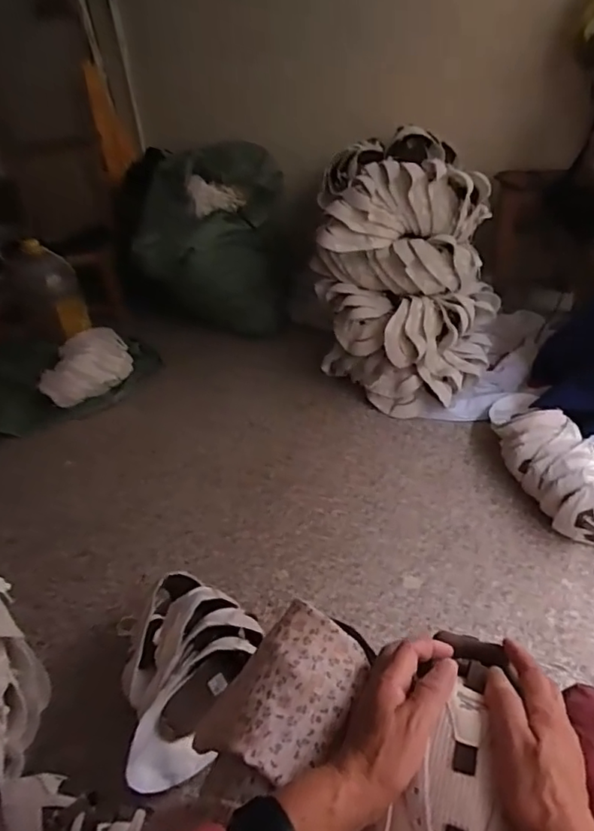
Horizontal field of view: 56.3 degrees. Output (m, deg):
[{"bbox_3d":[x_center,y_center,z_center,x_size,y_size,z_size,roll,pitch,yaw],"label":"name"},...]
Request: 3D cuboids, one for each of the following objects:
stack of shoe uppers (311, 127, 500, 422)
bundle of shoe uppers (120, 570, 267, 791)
[{"bbox_3d":[0.285,-0.363,1.453,0.426,0.589,0.379,23,45,35],"label":"stack of shoe uppers"},{"bbox_3d":[-0.183,0.397,0.853,0.174,0.122,0.293,8,38,20],"label":"bundle of shoe uppers"}]

